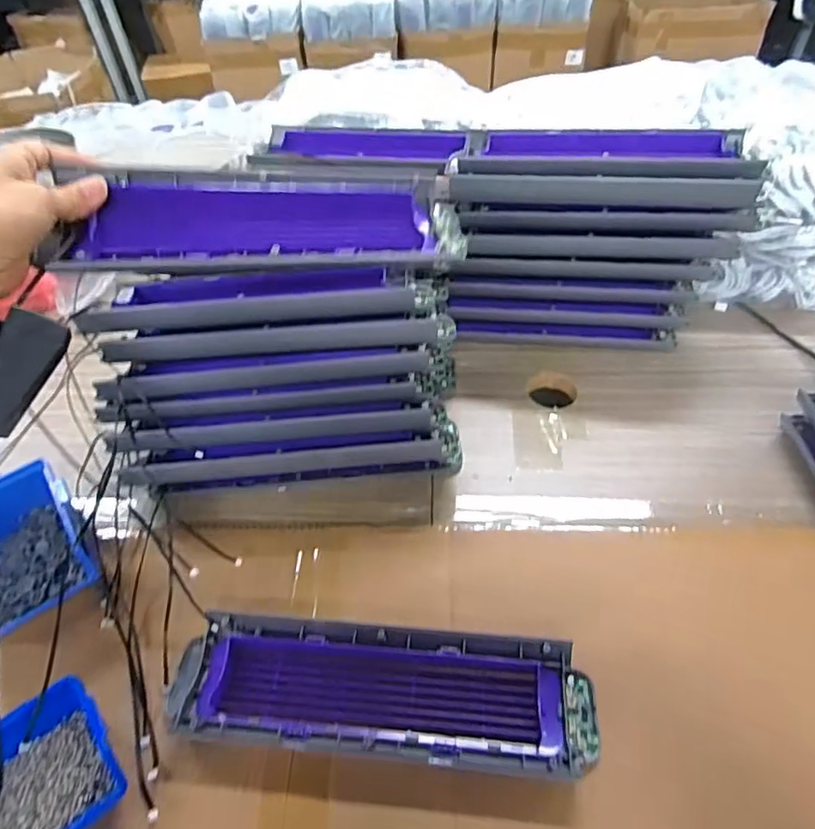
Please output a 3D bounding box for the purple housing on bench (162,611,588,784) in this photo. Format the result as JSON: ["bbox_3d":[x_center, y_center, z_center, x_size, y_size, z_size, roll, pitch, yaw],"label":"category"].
[{"bbox_3d":[-0.021,0.194,0.399,0.291,0.030,0.082,3,49,7],"label":"purple housing on bench"}]

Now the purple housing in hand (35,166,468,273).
[{"bbox_3d":[-0.094,-0.135,0.412,0.280,0.030,0.083,-7,70,-17],"label":"purple housing in hand"}]

